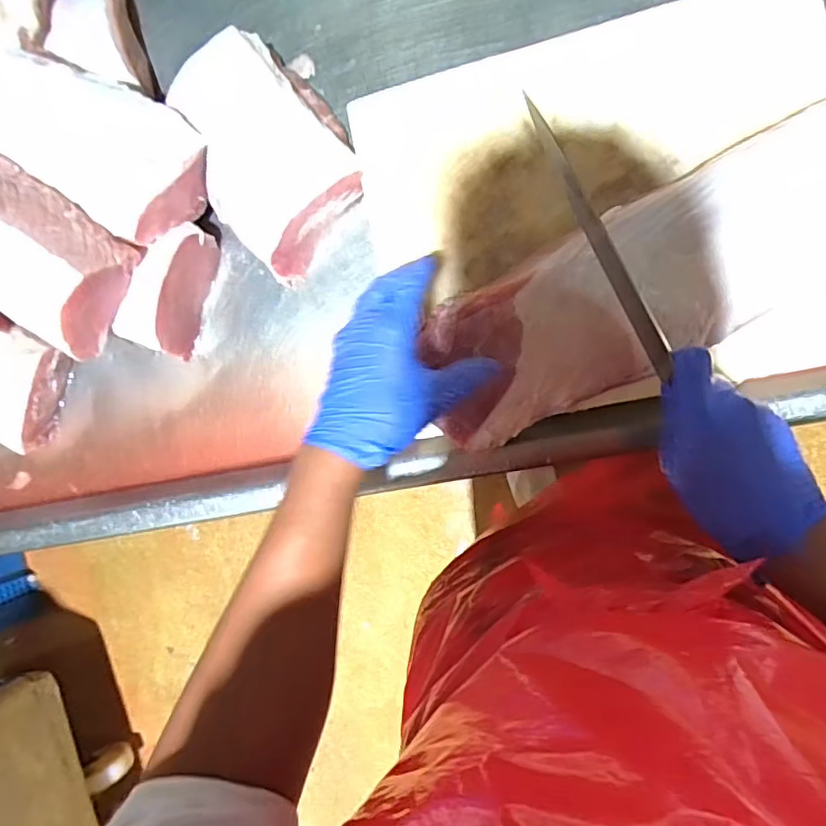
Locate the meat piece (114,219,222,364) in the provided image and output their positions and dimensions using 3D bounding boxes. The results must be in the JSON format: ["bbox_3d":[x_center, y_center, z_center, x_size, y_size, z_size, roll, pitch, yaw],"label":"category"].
[{"bbox_3d":[-0.226,-0.116,0.534,0.045,0.064,0.120,21,94,9],"label":"meat piece"}]

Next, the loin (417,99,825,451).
[{"bbox_3d":[0.218,-0.114,0.433,0.435,0.059,0.125,-26,86,8],"label":"loin"}]

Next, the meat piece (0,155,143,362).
[{"bbox_3d":[-0.330,-0.138,0.485,0.173,0.061,0.112,35,98,8],"label":"meat piece"}]

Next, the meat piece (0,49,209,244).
[{"bbox_3d":[-0.286,-0.239,0.500,0.206,0.059,0.108,31,97,8],"label":"meat piece"}]

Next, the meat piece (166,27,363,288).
[{"bbox_3d":[-0.131,-0.233,0.515,0.137,0.058,0.172,-43,84,7],"label":"meat piece"}]

